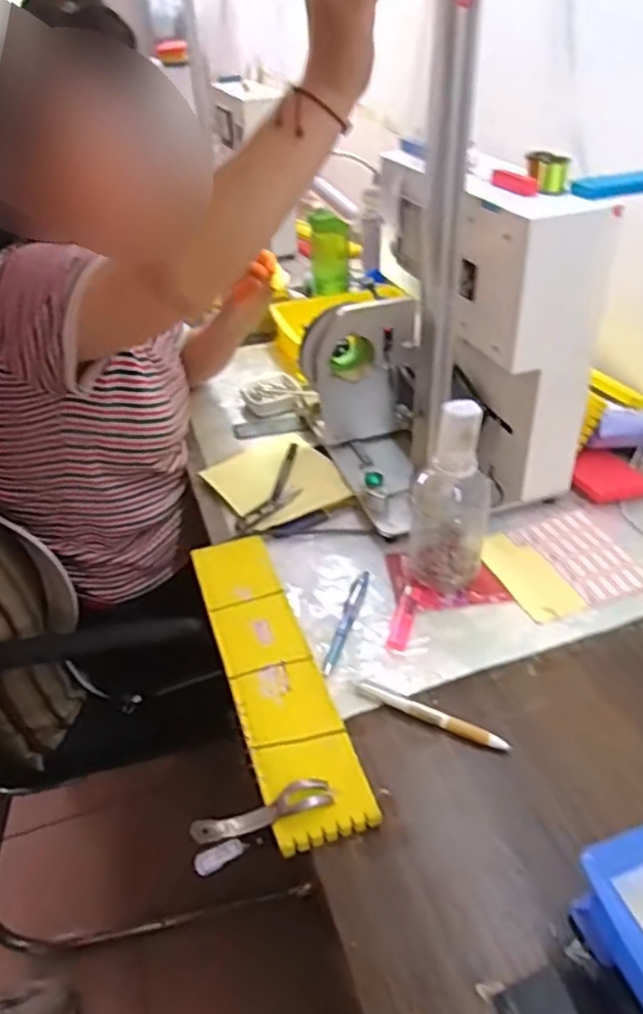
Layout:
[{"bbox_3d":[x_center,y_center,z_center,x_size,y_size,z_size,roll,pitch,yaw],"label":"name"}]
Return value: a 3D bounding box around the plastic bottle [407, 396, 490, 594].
[{"bbox_3d":[0.125,-0.010,0.687,0.081,0.205,0.071,7,38,13],"label":"plastic bottle"}]

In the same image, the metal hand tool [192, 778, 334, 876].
[{"bbox_3d":[-0.045,0.242,0.533,0.109,0.037,0.024,-16,39,-16],"label":"metal hand tool"}]

